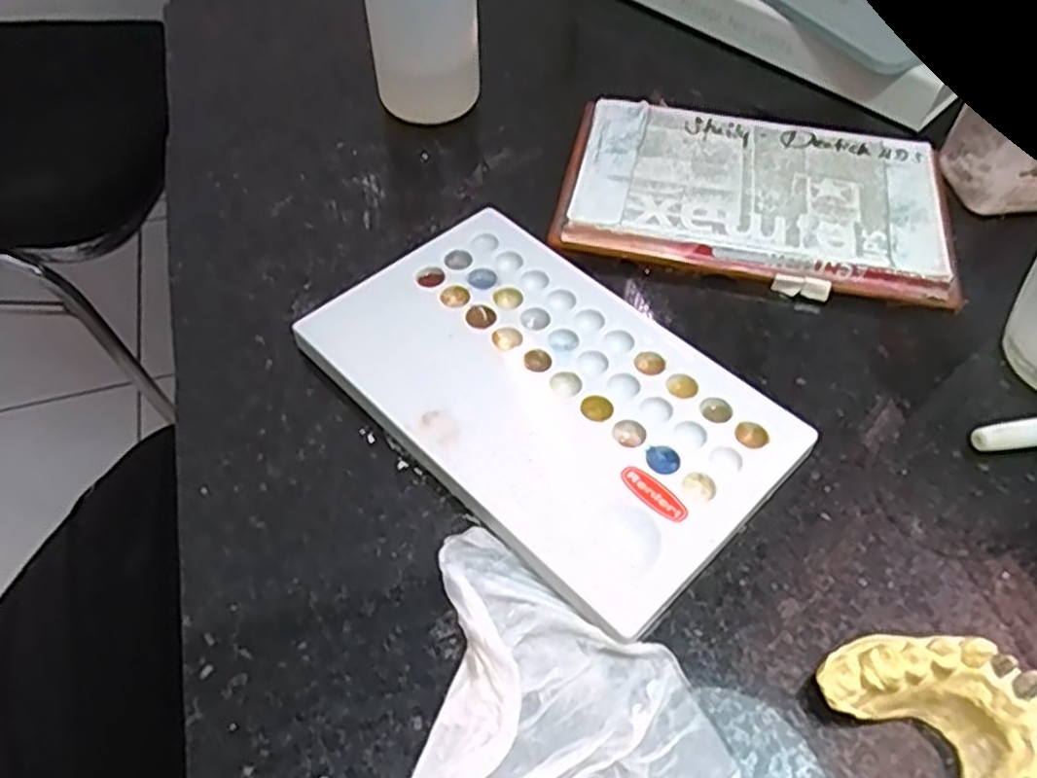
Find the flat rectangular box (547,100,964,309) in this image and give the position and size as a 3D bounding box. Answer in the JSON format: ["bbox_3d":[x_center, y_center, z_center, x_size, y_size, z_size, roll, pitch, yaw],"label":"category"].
[{"bbox_3d":[0.094,-0.079,0.314,0.148,0.013,0.090,11,55,8],"label":"flat rectangular box"}]

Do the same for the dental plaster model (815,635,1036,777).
[{"bbox_3d":[0.105,0.083,0.188,0.037,0.026,0.054,-24,57,-16],"label":"dental plaster model"}]

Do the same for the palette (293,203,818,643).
[{"bbox_3d":[0.008,0.001,0.257,0.092,0.012,0.151,-38,62,-24],"label":"palette"}]

